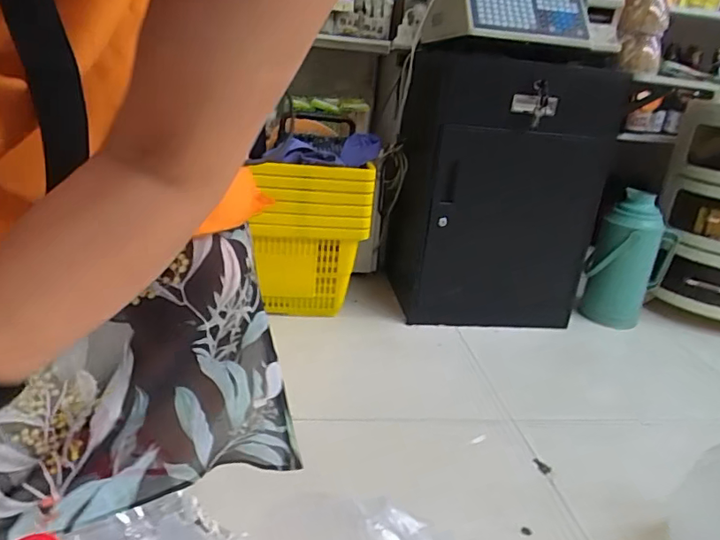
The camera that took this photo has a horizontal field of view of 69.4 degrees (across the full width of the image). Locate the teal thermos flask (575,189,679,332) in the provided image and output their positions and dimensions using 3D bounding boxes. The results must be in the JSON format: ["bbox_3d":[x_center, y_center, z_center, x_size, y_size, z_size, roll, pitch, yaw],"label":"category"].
[{"bbox_3d":[0.695,-0.015,1.361,0.190,0.342,0.127,16,-3,23],"label":"teal thermos flask"}]

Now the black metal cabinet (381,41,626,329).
[{"bbox_3d":[0.350,-0.208,1.336,0.511,0.646,0.385,4,22,-3],"label":"black metal cabinet"}]

